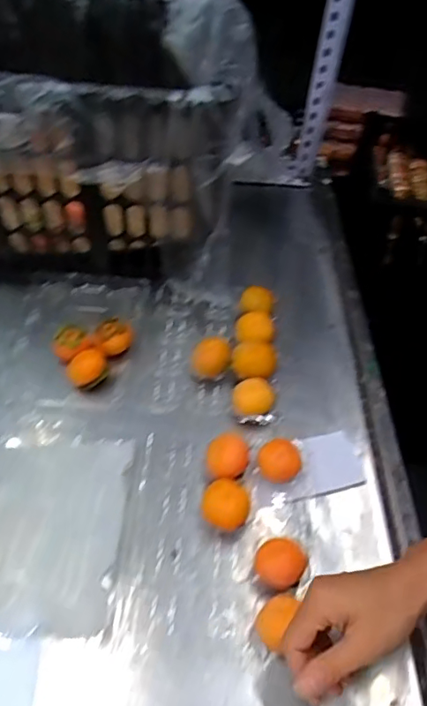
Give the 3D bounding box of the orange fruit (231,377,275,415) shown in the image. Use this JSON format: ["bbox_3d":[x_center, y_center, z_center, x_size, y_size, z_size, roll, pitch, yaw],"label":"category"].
[{"bbox_3d":[0.046,0.053,0.616,0.045,0.039,0.049,3,49,0],"label":"orange fruit"}]

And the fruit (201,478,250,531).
[{"bbox_3d":[0.012,0.156,0.526,0.045,0.043,0.048,27,53,19],"label":"fruit"}]

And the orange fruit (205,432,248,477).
[{"bbox_3d":[0.014,0.111,0.567,0.048,0.036,0.052,13,49,8],"label":"orange fruit"}]

